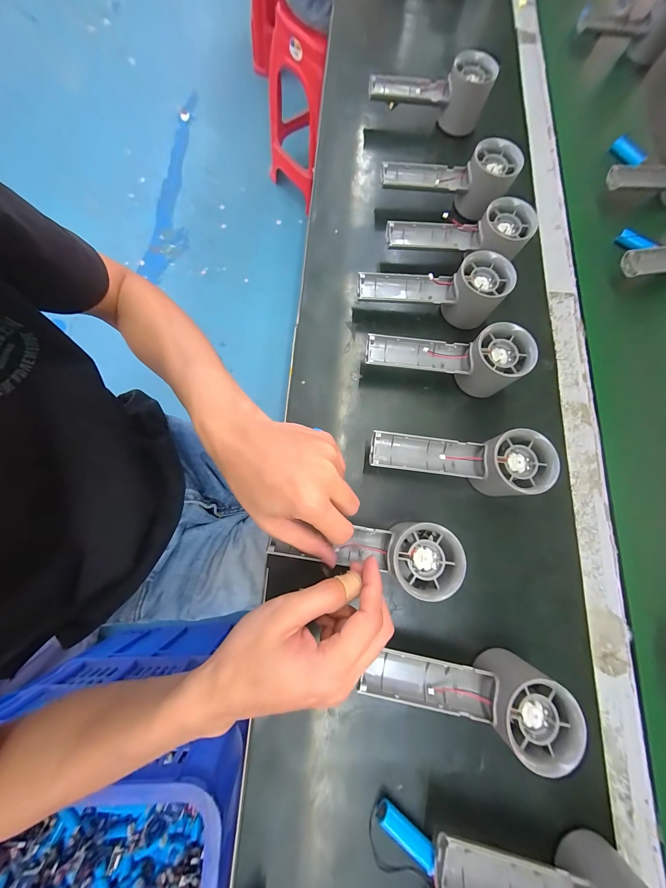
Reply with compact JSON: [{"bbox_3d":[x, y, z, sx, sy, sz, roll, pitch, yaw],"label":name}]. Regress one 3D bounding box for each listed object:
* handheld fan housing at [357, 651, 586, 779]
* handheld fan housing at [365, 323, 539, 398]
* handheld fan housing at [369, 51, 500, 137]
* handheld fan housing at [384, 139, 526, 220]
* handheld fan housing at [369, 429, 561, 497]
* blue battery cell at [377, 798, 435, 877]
[{"bbox_3d":[0.102,0.190,0.233,0.152,0.059,0.058,18,76,3],"label":"handheld fan housing"},{"bbox_3d":[0.113,-0.084,0.296,0.153,0.059,0.054,0,76,-2],"label":"handheld fan housing"},{"bbox_3d":[0.133,-0.490,0.405,0.162,0.066,0.045,8,76,0],"label":"handheld fan housing"},{"bbox_3d":[0.137,-0.323,0.355,0.156,0.059,0.058,9,76,0],"label":"handheld fan housing"},{"bbox_3d":[0.114,0.018,0.273,0.153,0.064,0.054,2,76,-1],"label":"handheld fan housing"},{"bbox_3d":[0.055,0.300,0.222,0.050,0.015,0.015,36,78,7],"label":"blue battery cell"}]

